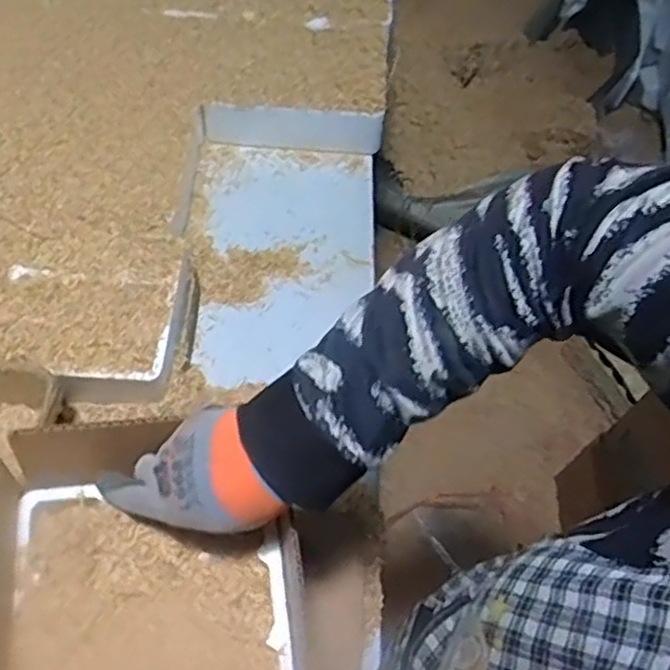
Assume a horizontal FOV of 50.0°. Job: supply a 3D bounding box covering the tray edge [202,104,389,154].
[{"bbox_3d":[-0.055,-0.273,0.959,0.230,0.060,0.018,4,61,-2],"label":"tray edge"}]

